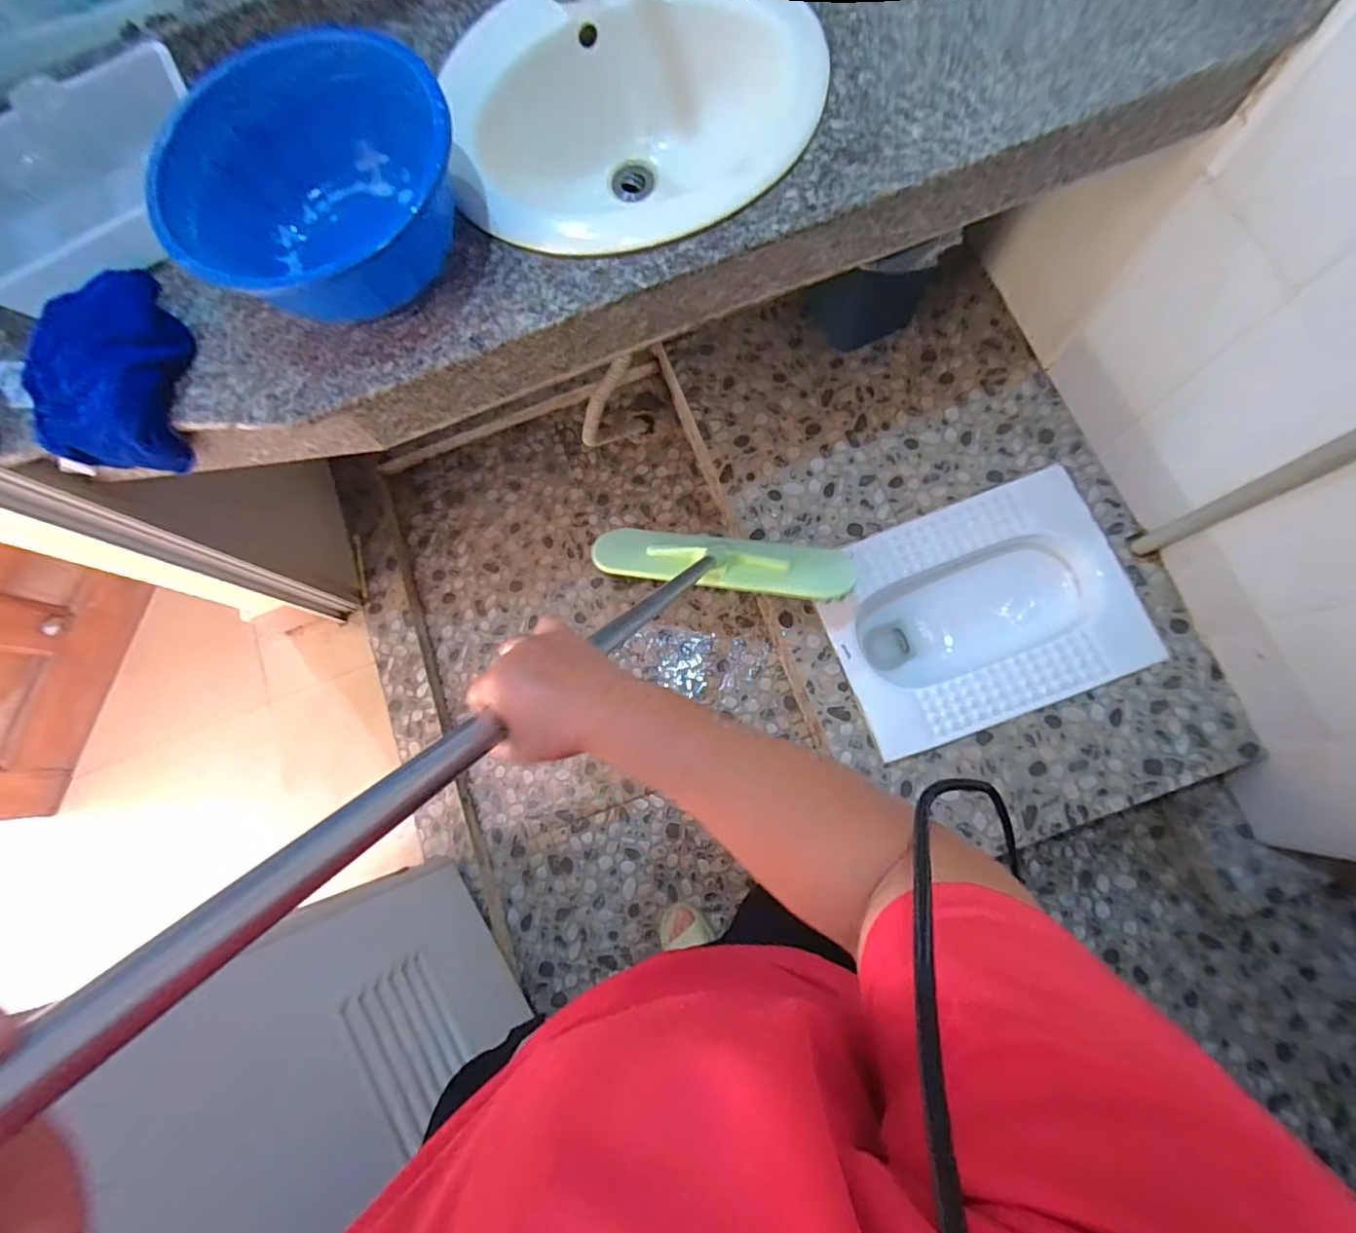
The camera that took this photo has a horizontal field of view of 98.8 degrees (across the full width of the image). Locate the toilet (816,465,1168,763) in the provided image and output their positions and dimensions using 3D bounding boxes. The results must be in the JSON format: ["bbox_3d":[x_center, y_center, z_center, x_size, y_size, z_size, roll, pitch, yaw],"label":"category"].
[{"bbox_3d":[0.584,0.004,1.222,0.556,0.222,0.415,-21,77,0],"label":"toilet"}]

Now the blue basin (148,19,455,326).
[{"bbox_3d":[-0.402,-0.469,0.644,0.291,0.129,0.291,-1,78,5],"label":"blue basin"}]

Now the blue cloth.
[{"bbox_3d":[-0.656,-0.291,0.687,0.165,0.114,0.224,11,79,7],"label":"blue cloth"}]

